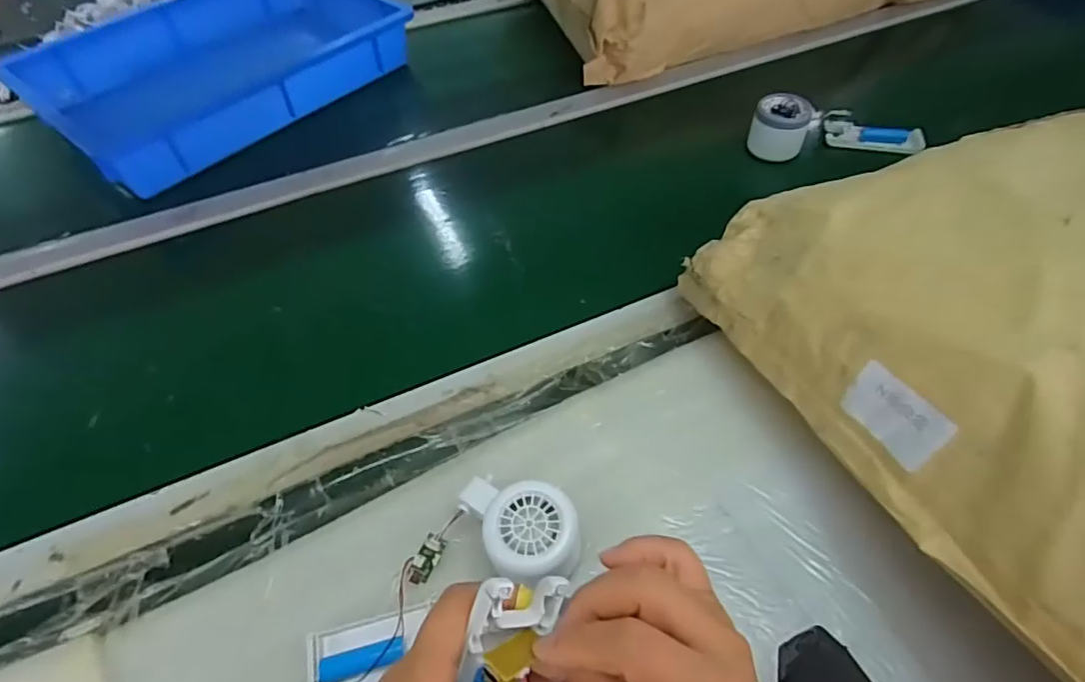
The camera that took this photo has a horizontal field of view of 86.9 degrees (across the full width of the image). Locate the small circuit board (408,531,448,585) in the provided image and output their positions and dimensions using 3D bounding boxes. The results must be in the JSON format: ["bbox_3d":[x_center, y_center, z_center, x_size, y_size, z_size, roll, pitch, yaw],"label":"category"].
[{"bbox_3d":[-0.075,0.142,0.372,0.013,0.007,0.033,24,76,19],"label":"small circuit board"}]

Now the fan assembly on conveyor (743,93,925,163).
[{"bbox_3d":[0.333,-0.247,0.648,0.193,0.054,0.059,0,52,1],"label":"fan assembly on conveyor"}]

